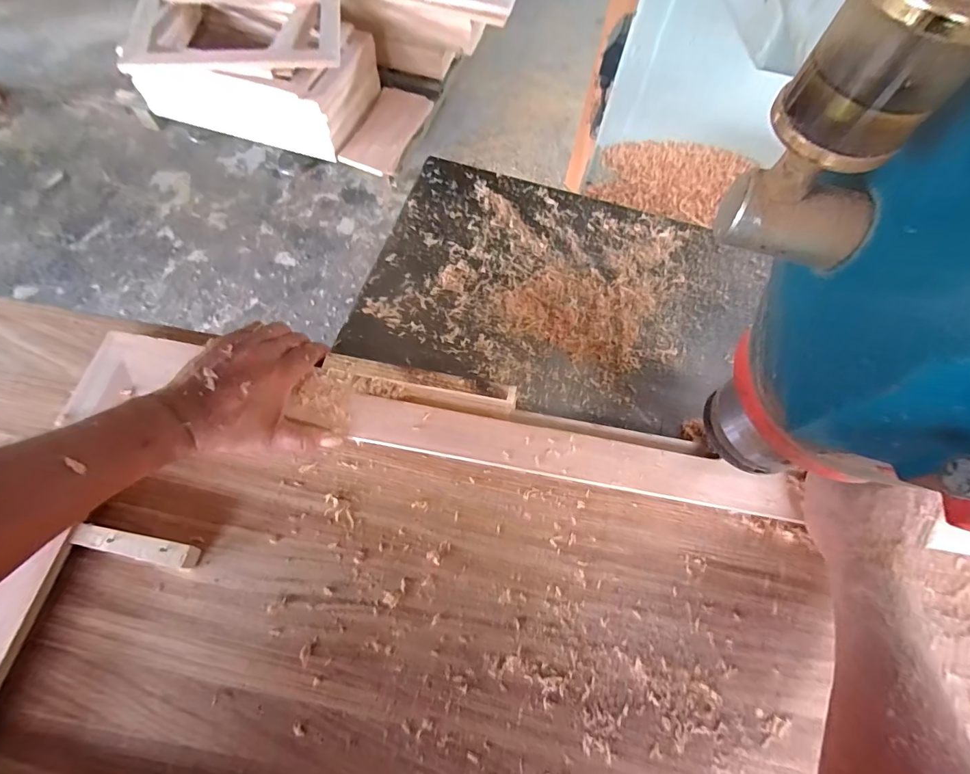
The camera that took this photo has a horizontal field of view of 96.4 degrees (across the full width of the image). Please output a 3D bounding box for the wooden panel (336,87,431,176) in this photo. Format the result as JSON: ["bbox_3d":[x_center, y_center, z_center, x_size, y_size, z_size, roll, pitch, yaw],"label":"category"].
[{"bbox_3d":[-0.368,-0.972,1.636,0.223,0.040,0.420,18,72,3],"label":"wooden panel"}]

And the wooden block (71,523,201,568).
[{"bbox_3d":[-0.289,0.133,0.363,0.094,0.023,0.018,11,66,2],"label":"wooden block"}]

